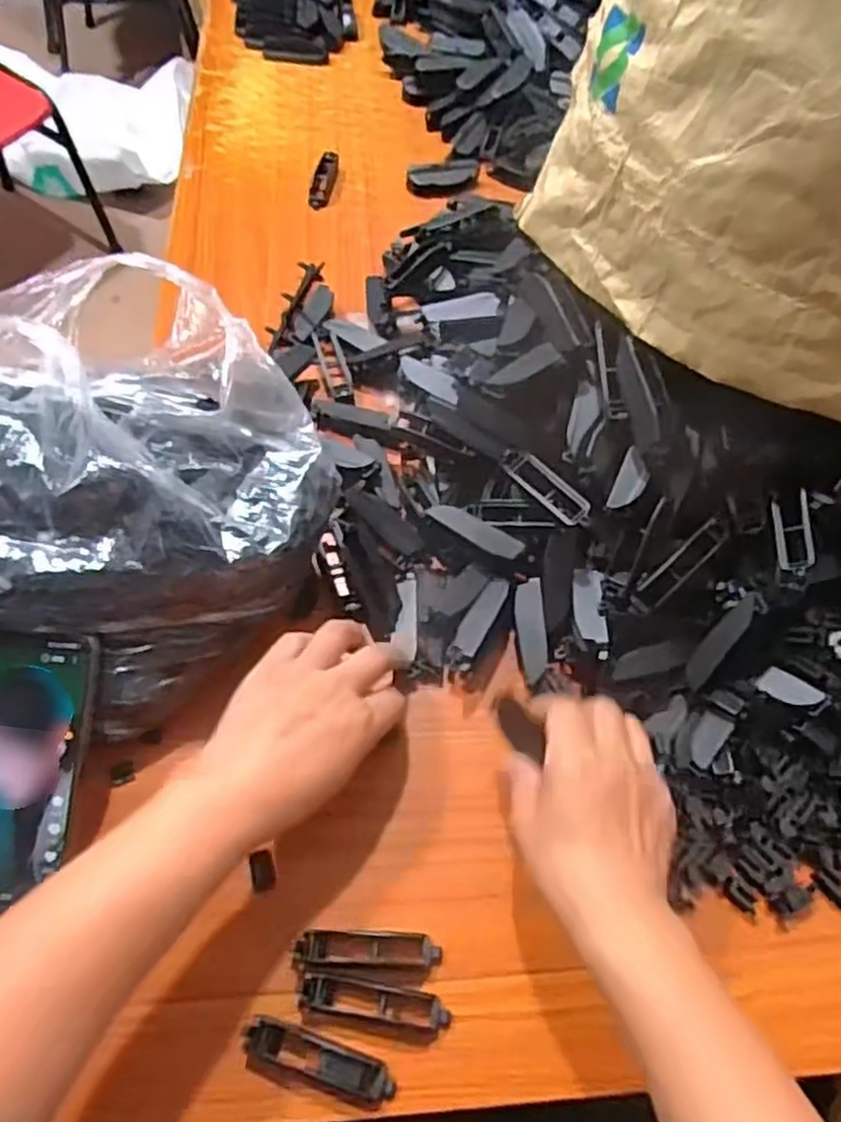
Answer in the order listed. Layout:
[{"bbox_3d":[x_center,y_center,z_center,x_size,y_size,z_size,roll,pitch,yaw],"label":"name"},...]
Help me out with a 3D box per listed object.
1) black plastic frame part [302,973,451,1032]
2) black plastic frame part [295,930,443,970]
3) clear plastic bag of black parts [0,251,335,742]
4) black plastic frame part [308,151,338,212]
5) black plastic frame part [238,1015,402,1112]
[{"bbox_3d":[-0.022,0.223,0.379,0.076,0.009,0.015,9,59,2],"label":"black plastic frame part"},{"bbox_3d":[-0.027,0.202,0.389,0.076,0.007,0.018,0,59,-4],"label":"black plastic frame part"},{"bbox_3d":[-0.208,-0.053,0.461,0.261,0.142,0.275,-37,68,-23],"label":"clear plastic bag of black parts"},{"bbox_3d":[-0.095,-0.377,0.739,0.019,0.020,0.081,7,59,1],"label":"black plastic frame part"},{"bbox_3d":[-0.049,0.243,0.362,0.075,0.011,0.019,18,59,7],"label":"black plastic frame part"}]

